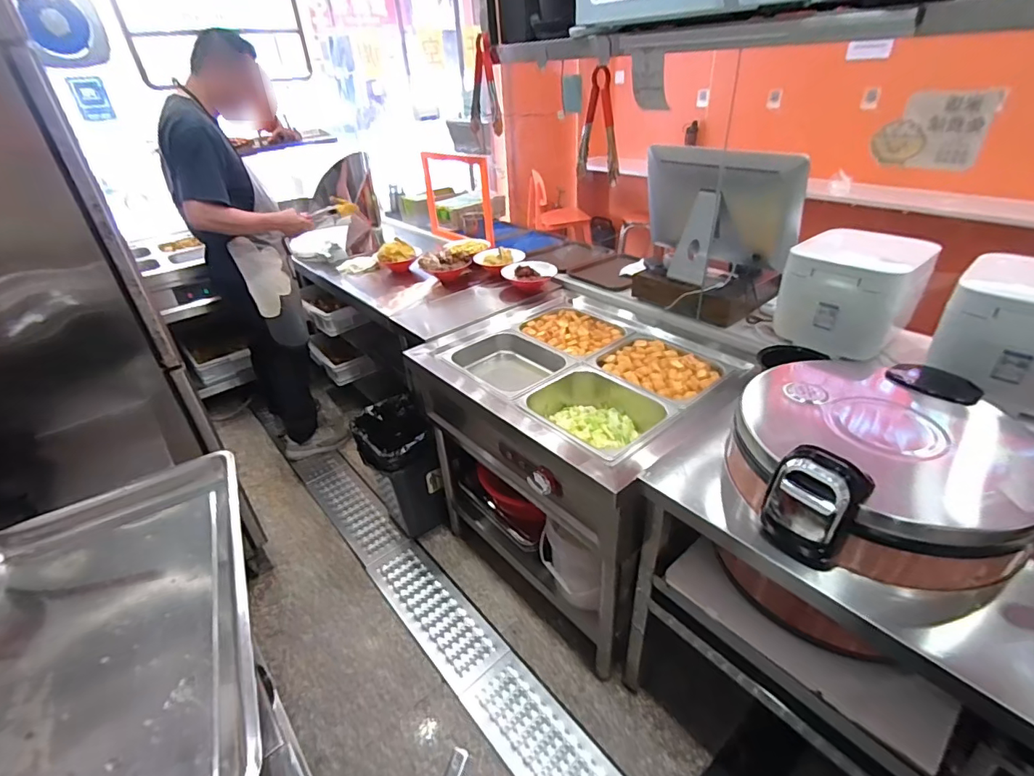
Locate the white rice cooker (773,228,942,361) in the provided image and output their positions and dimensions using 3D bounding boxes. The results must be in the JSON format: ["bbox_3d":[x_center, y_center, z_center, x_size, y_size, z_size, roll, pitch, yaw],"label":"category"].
[{"bbox_3d":[0.887,-0.259,1.318,0.282,0.248,0.289,-29,41,-34],"label":"white rice cooker"}]

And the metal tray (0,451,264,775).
[{"bbox_3d":[-0.569,0.332,0.652,0.403,0.073,0.623,-19,33,-23],"label":"metal tray"}]

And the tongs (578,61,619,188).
[{"bbox_3d":[0.193,-0.579,1.107,0.041,0.228,0.128,-21,48,-25],"label":"tongs"}]

